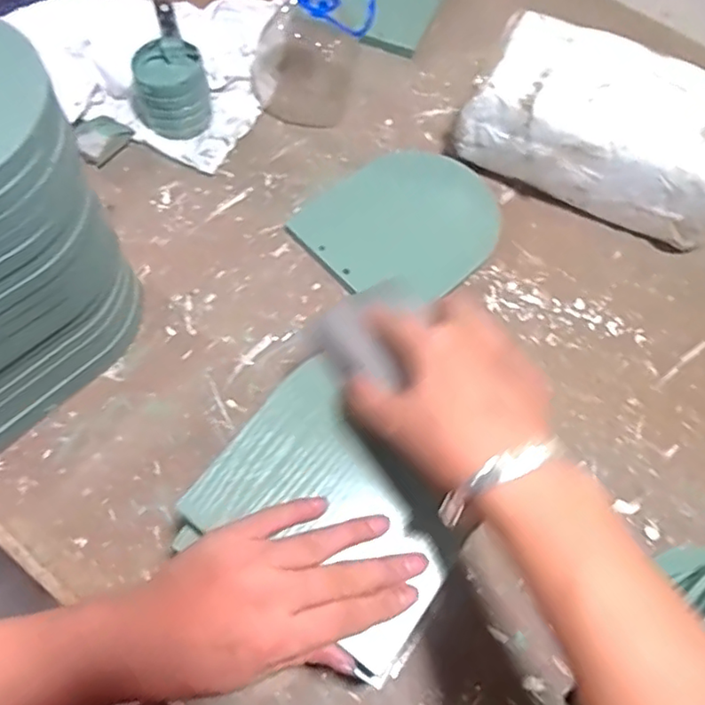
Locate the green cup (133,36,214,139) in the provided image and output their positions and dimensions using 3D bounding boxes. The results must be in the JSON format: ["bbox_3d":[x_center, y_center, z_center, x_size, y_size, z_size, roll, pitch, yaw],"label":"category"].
[{"bbox_3d":[-0.171,-0.250,0.557,0.066,0.064,0.059,-14,67,-9],"label":"green cup"}]

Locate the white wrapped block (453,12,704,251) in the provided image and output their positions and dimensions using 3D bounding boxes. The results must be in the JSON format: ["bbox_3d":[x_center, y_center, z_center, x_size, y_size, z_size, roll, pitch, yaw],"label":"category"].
[{"bbox_3d":[0.231,-0.196,0.539,0.244,0.112,0.112,23,66,7],"label":"white wrapped block"}]

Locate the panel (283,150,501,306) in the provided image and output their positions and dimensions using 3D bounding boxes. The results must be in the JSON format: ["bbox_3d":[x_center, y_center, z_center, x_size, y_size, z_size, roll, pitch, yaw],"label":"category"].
[{"bbox_3d":[0.051,-0.117,0.537,0.178,0.011,0.139,-38,79,-19],"label":"panel"}]

